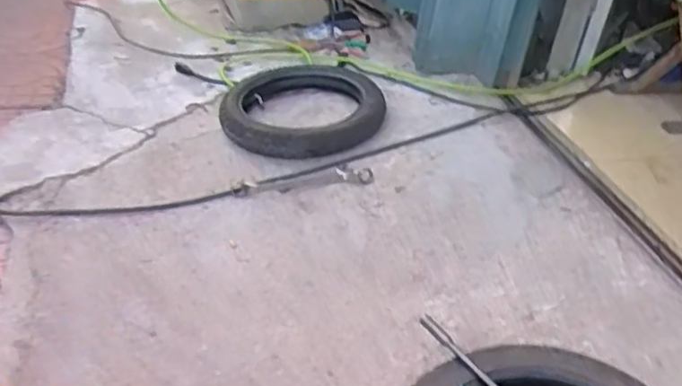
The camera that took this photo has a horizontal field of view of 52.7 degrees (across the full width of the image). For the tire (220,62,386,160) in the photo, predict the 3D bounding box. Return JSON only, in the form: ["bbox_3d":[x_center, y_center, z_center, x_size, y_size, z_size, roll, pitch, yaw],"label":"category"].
[{"bbox_3d":[-0.085,-0.187,1.445,0.330,0.072,0.324,0,34,-12],"label":"tire"}]

